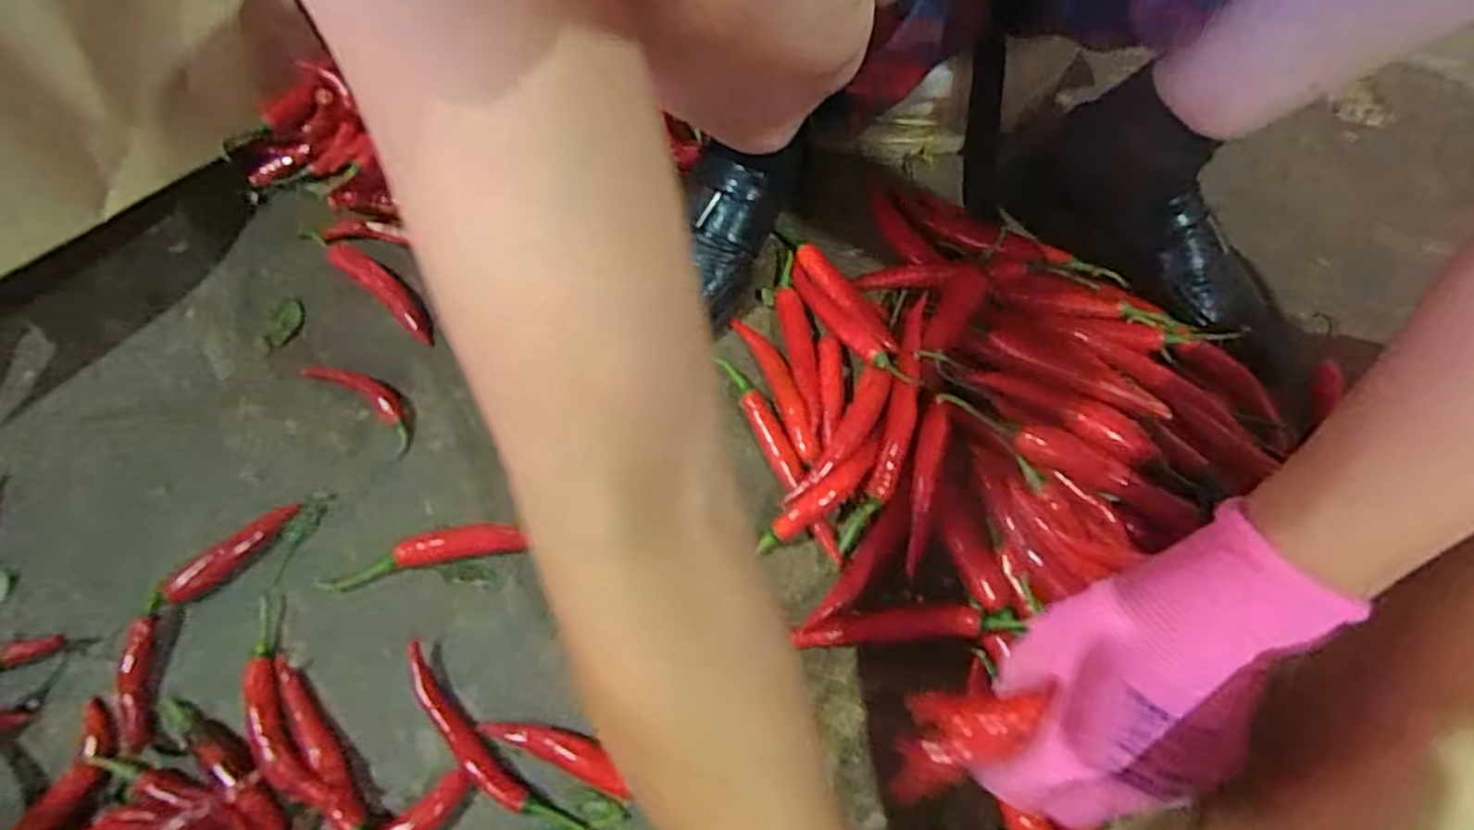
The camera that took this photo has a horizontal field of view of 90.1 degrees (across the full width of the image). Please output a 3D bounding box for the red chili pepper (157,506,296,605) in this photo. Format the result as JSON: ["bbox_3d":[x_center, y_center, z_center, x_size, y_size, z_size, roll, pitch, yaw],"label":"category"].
[{"bbox_3d":[-0.328,0.089,0.478,0.019,0.016,0.086,38,72,21],"label":"red chili pepper"}]

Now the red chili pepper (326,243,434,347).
[{"bbox_3d":[-0.279,-0.102,0.572,0.128,0.017,0.022,37,71,20],"label":"red chili pepper"}]

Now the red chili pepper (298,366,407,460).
[{"bbox_3d":[-0.266,-0.012,0.528,0.094,0.027,0.031,36,70,17],"label":"red chili pepper"}]

